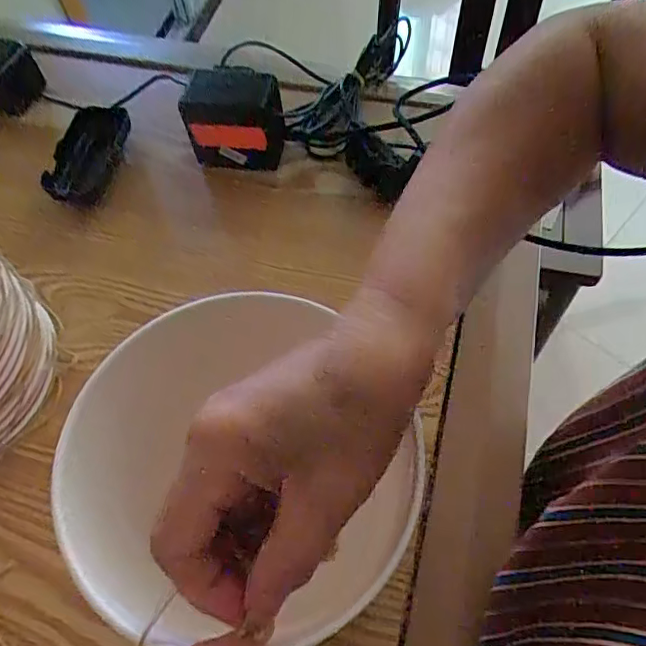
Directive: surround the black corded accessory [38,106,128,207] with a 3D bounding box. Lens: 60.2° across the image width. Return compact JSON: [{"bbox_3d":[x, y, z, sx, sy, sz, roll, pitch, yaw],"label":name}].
[{"bbox_3d":[-0.222,-0.160,0.527,0.050,0.030,0.108,5,59,6],"label":"black corded accessory"}]

